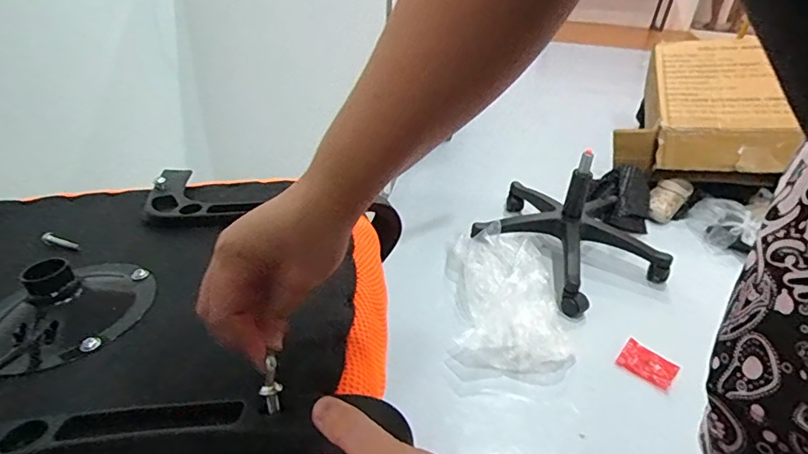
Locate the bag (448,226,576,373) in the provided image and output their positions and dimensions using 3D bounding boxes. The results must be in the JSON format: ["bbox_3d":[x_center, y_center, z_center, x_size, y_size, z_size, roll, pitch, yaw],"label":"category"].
[{"bbox_3d":[0.238,0.140,1.126,0.231,0.125,0.380,4,31,-1],"label":"bag"}]

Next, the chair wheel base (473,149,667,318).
[{"bbox_3d":[0.440,-0.051,1.284,0.450,0.258,0.473,-21,39,-35],"label":"chair wheel base"}]

